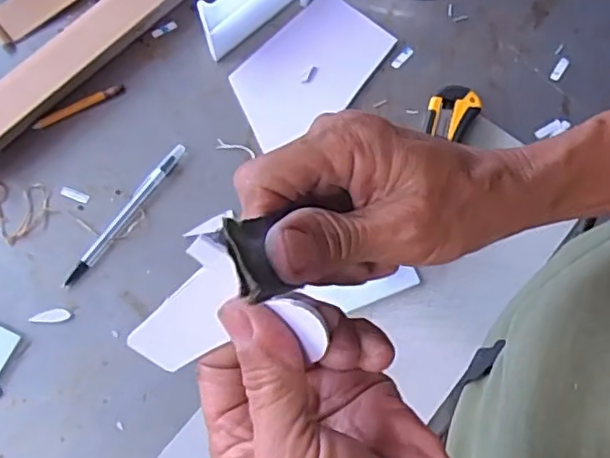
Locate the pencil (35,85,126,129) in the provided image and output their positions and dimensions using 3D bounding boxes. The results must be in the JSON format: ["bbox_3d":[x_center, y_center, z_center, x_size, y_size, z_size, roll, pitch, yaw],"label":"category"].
[{"bbox_3d":[-0.204,-0.110,0.563,0.084,0.005,0.009,-28,73,-8],"label":"pencil"}]

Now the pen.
[{"bbox_3d":[-0.152,-0.014,0.532,0.012,0.007,0.150,34,75,11],"label":"pen"}]

